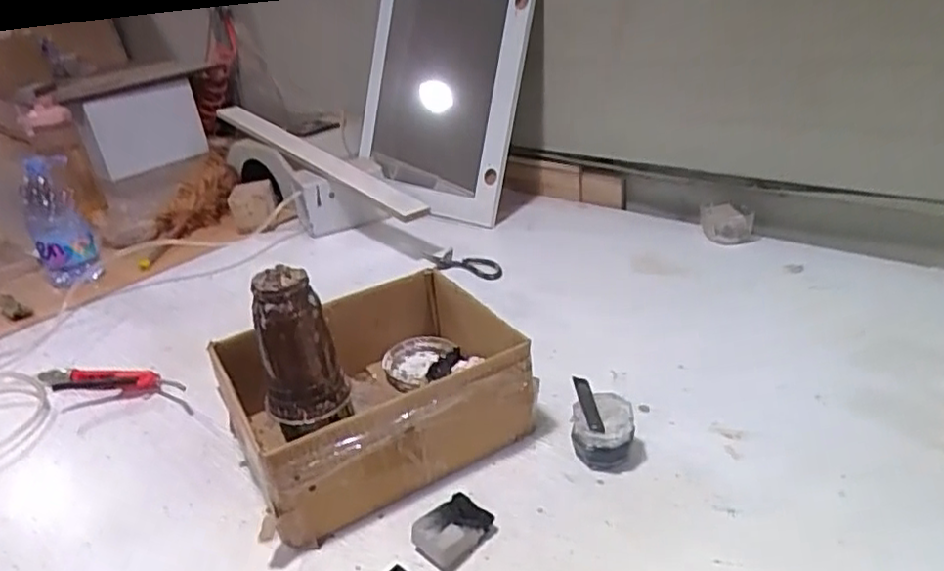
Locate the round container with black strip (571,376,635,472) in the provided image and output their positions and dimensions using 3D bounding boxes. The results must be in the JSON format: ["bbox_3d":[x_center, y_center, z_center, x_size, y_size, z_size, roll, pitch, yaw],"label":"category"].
[{"bbox_3d":[0.147,0.153,0.747,0.066,0.063,0.104,-3,27,9],"label":"round container with black strip"}]

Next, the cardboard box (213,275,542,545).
[{"bbox_3d":[-0.113,0.118,0.811,0.345,0.121,0.288,-22,30,-27],"label":"cardboard box"}]

